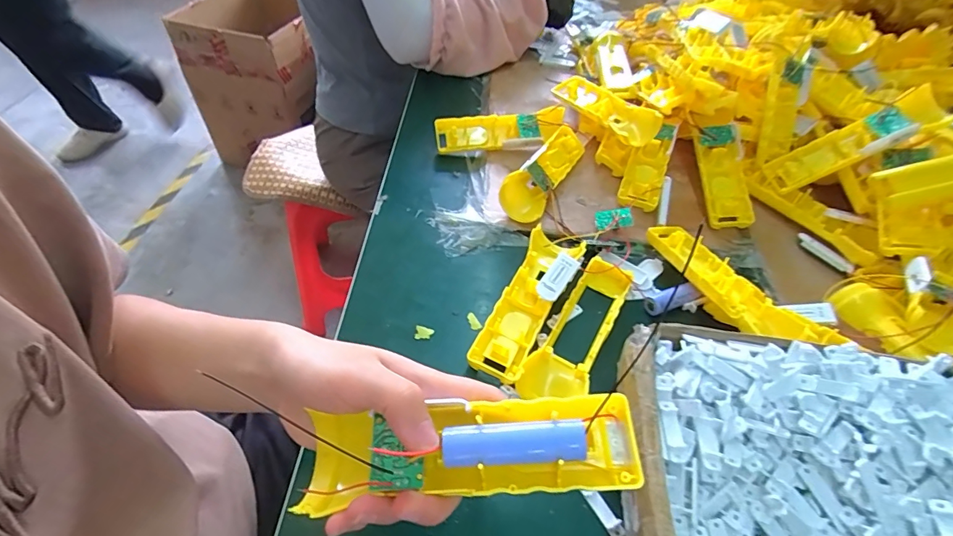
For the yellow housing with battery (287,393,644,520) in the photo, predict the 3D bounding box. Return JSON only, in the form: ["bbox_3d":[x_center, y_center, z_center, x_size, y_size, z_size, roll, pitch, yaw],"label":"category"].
[{"bbox_3d":[-0.005,0.090,0.217,0.163,0.031,0.042,-7,49,5],"label":"yellow housing with battery"}]

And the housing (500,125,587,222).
[{"bbox_3d":[0.078,-0.109,0.494,0.041,0.045,0.150,27,52,18],"label":"housing"}]

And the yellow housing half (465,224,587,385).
[{"bbox_3d":[0.046,0.027,0.394,0.049,0.023,0.164,23,51,15],"label":"yellow housing half"}]

